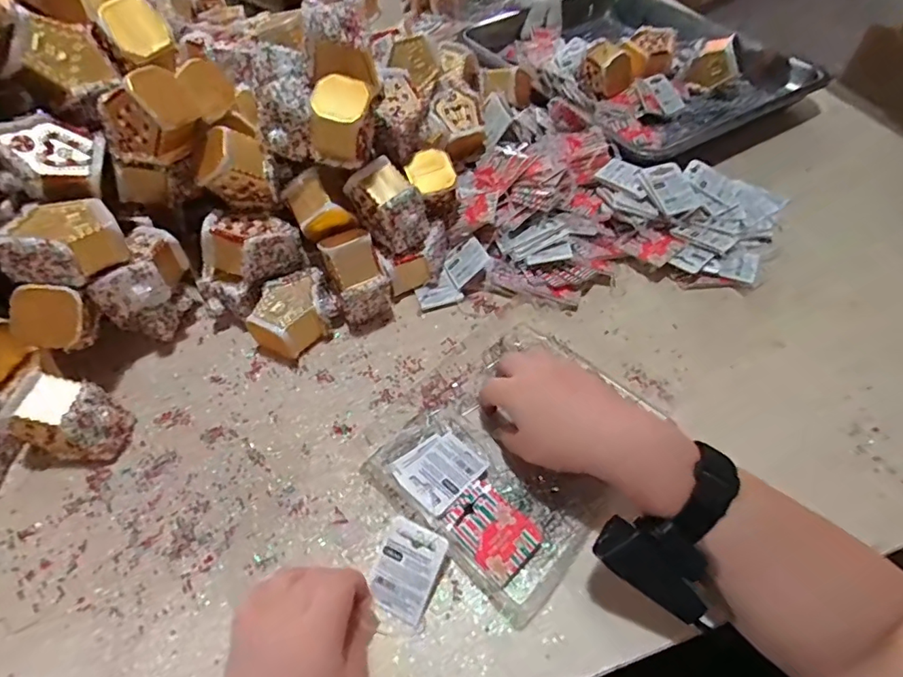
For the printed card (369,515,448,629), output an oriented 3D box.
[{"bbox_3d":[-0.031,0.160,0.361,0.043,0.004,0.059,19,73,18],"label":"printed card"}]

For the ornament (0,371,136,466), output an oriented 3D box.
[{"bbox_3d":[-0.303,0.064,0.417,0.057,0.062,0.052,8,54,10],"label":"ornament"}]

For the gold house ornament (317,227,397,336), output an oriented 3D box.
[{"bbox_3d":[-0.090,-0.060,0.499,0.047,0.082,0.074,-21,54,-12],"label":"gold house ornament"}]

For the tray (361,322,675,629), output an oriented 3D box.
[{"bbox_3d":[0.060,0.084,0.423,0.169,0.021,0.210,38,64,25],"label":"tray"}]

